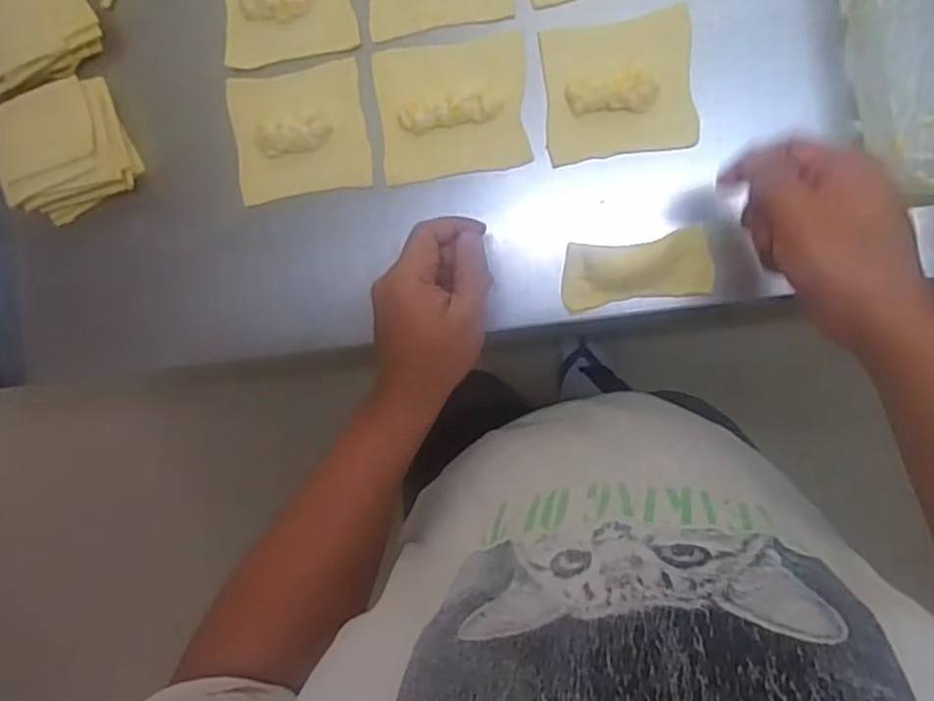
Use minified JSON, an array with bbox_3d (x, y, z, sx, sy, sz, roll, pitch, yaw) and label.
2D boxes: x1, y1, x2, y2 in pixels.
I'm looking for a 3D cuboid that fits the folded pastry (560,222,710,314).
[{"bbox_3d":[0.127,-0.061,0.489,0.108,0.017,0.049,-8,95,8],"label":"folded pastry"}]

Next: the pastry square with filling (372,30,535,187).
[{"bbox_3d":[-0.012,-0.184,0.493,0.113,0.013,0.099,-4,96,7],"label":"pastry square with filling"}]

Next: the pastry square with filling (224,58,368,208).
[{"bbox_3d":[-0.133,-0.171,0.513,0.105,0.009,0.094,-7,95,8],"label":"pastry square with filling"}]

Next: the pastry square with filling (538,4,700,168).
[{"bbox_3d":[0.111,-0.193,0.476,0.107,0.015,0.094,-7,95,8],"label":"pastry square with filling"}]

